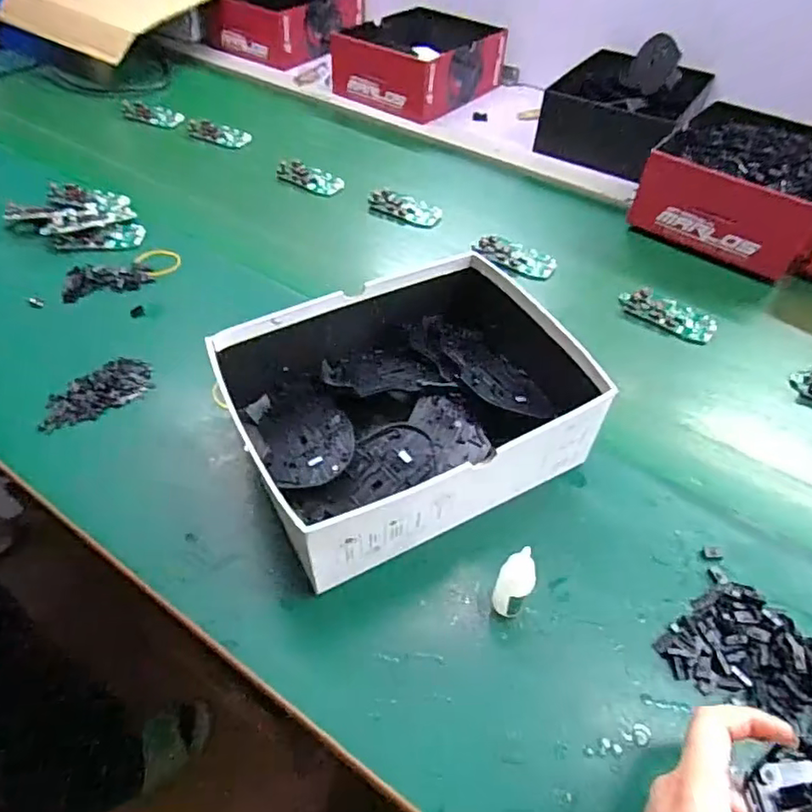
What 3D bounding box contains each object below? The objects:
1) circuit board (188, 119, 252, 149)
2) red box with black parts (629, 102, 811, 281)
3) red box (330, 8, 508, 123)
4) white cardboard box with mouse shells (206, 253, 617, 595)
[{"bbox_3d":[-0.277,-0.400,0.857,0.112,0.004,0.046,23,52,17],"label":"circuit board"},{"bbox_3d":[0.413,-0.276,0.722,0.195,0.086,0.238,30,55,22],"label":"red box with black parts"},{"bbox_3d":[0.017,-0.576,0.968,0.216,0.081,0.240,32,55,23],"label":"red box"},{"bbox_3d":[0.000,-0.002,0.461,0.247,0.091,0.199,-22,53,-19],"label":"white cardboard box with mouse shells"}]

